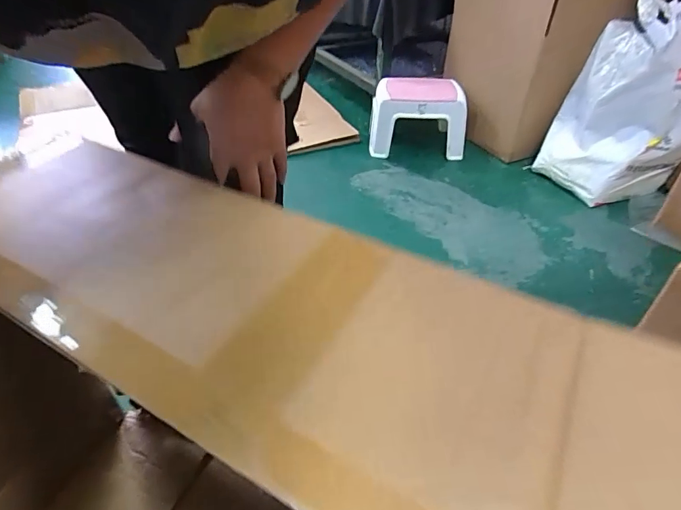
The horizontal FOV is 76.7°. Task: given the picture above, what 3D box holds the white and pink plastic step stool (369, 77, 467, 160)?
[{"bbox_3d":[0.269,-0.481,1.502,0.321,0.226,0.189,12,42,13],"label":"white and pink plastic step stool"}]

